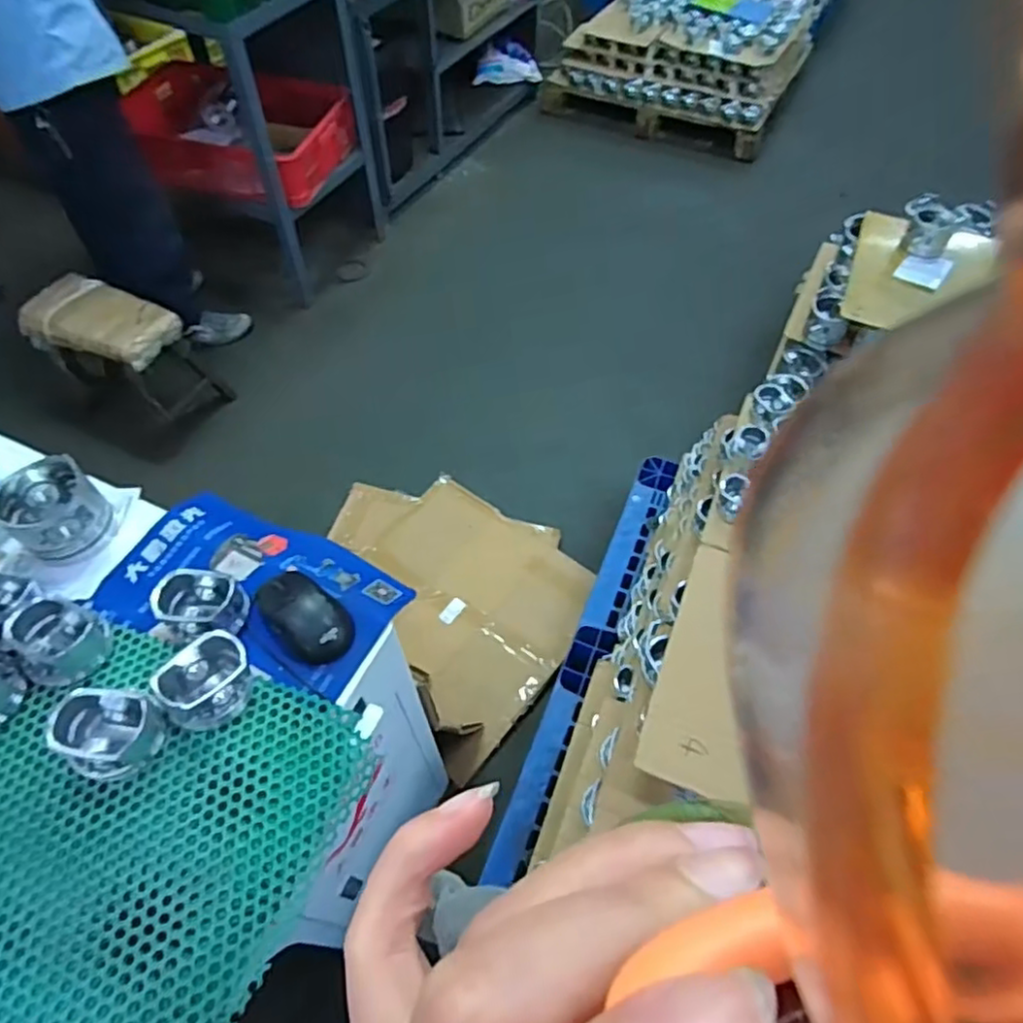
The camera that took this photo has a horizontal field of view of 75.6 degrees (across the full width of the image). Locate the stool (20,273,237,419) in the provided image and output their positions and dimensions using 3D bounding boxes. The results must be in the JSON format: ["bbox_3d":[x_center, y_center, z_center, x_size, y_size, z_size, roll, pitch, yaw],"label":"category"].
[{"bbox_3d":[-0.882,-0.367,1.539,0.310,0.307,0.214,19,57,14],"label":"stool"}]

